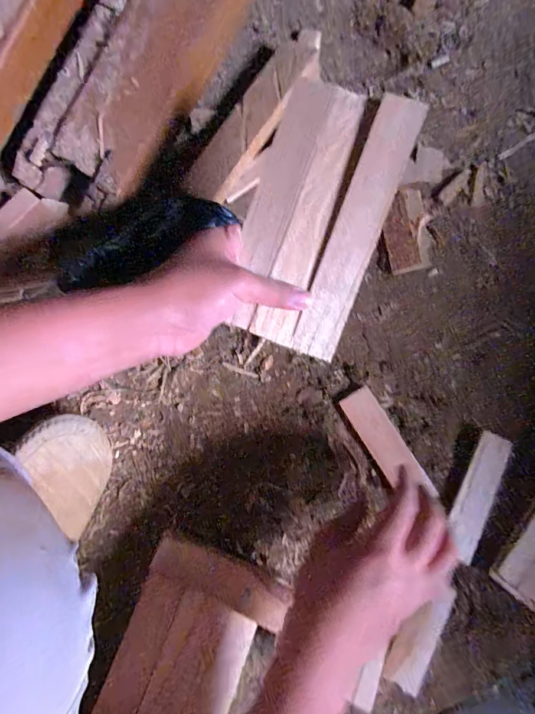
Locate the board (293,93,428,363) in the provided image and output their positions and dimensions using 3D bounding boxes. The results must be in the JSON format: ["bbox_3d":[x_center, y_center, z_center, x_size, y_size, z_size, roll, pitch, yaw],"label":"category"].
[{"bbox_3d":[0.074,-0.104,0.308,0.037,0.007,0.215,21,94,3],"label":"board"}]

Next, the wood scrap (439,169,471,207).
[{"bbox_3d":[0.243,-0.219,0.476,0.061,0.004,0.019,-44,86,-7],"label":"wood scrap"}]

